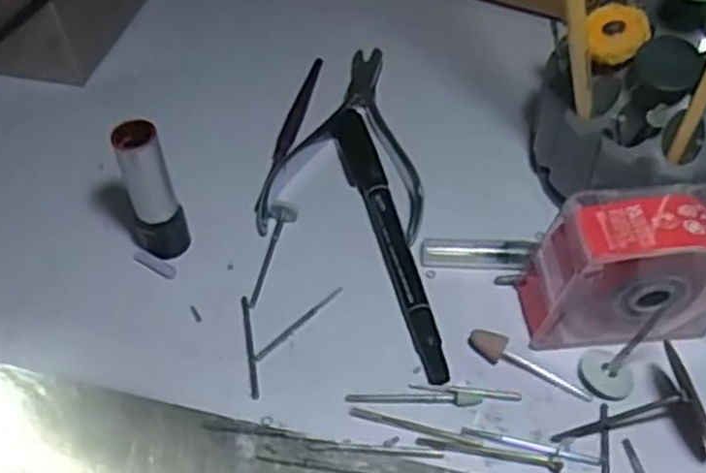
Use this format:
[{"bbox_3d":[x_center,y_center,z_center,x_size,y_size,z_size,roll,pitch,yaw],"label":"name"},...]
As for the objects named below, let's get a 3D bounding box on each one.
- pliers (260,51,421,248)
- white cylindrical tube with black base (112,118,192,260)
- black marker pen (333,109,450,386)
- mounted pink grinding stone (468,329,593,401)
[{"bbox_3d":[-0.003,-0.046,0.349,0.067,0.006,0.119,0,50,4],"label":"pliers"},{"bbox_3d":[-0.076,-0.017,0.292,0.019,0.063,0.015,-20,52,-13],"label":"white cylindrical tube with black base"},{"bbox_3d":[0.013,-0.003,0.312,0.013,0.009,0.139,-12,50,-7],"label":"black marker pen"},{"bbox_3d":[0.061,0.045,0.271,0.044,0.006,0.009,28,57,25],"label":"mounted pink grinding stone"}]

